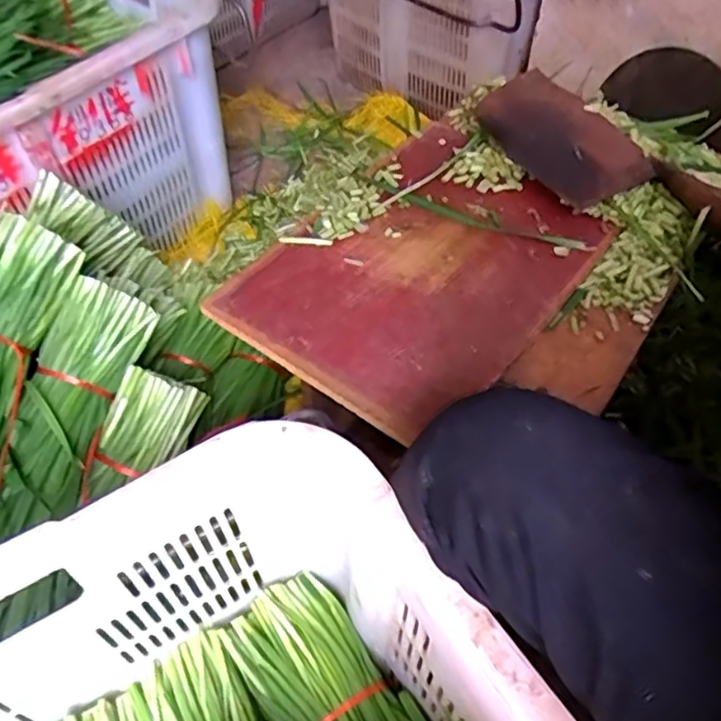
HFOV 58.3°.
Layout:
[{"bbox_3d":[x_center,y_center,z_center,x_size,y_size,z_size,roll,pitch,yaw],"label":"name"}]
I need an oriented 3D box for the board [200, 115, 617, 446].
[{"bbox_3d":[0.059,-0.093,0.612,0.243,0.025,0.341,33,59,26],"label":"board"}]

